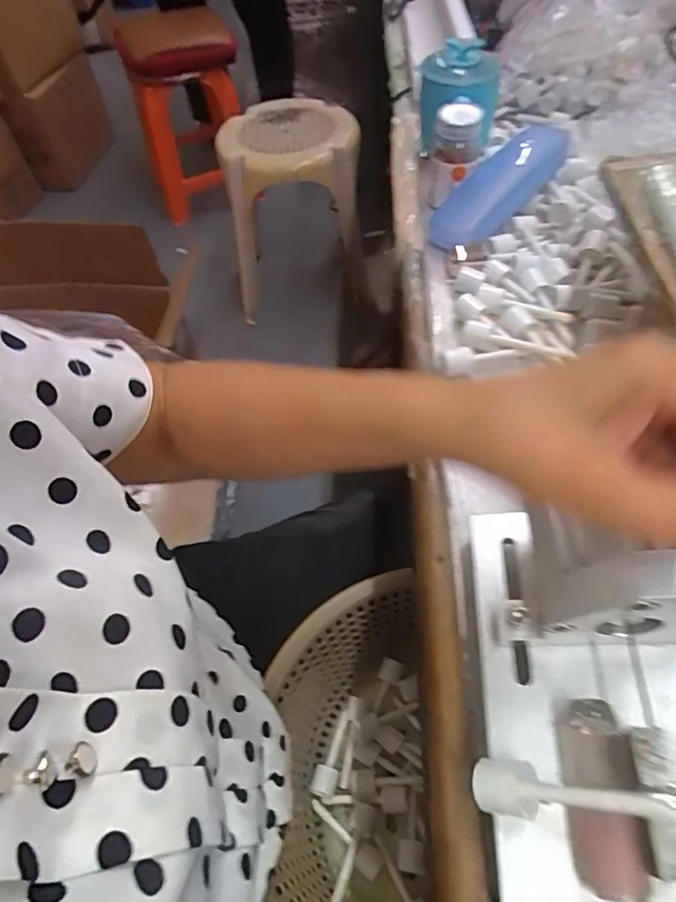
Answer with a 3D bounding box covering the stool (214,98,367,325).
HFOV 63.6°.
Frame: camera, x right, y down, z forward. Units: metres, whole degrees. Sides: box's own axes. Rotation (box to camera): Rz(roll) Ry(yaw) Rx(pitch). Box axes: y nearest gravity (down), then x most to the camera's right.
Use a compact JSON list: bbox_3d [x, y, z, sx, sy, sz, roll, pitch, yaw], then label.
[{"bbox_3d":[-0.109,-0.634,1.414,0.326,0.389,0.352,-7,54,0],"label":"stool"}]

